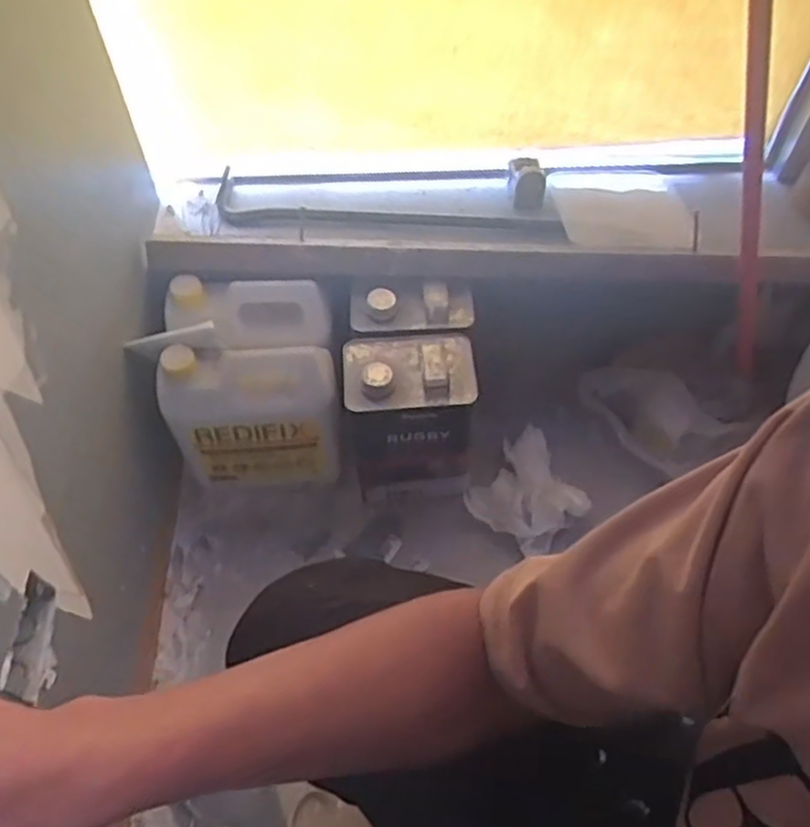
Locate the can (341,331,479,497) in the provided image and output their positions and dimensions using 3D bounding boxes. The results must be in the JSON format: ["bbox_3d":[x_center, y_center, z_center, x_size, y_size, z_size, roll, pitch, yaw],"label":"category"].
[{"bbox_3d":[0.005,0.008,0.941,0.158,0.223,0.105,-3,55,-1],"label":"can"}]

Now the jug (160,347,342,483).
[{"bbox_3d":[-0.189,0.001,0.947,0.202,0.223,0.094,-2,55,-1],"label":"jug"}]

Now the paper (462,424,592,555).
[{"bbox_3d":[0.181,0.103,1.004,0.147,0.068,0.163,36,63,22],"label":"paper"}]

